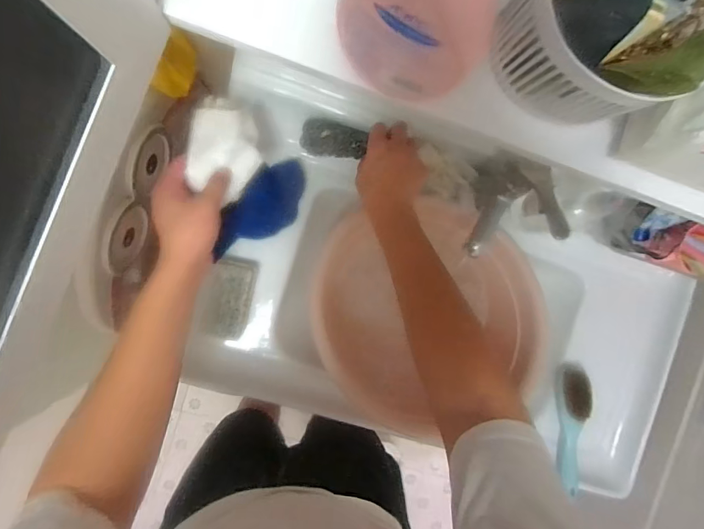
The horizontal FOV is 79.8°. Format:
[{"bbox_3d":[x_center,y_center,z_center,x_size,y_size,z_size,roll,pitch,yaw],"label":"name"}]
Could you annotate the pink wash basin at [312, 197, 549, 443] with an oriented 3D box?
[{"bbox_3d":[0.113,0.063,0.654,0.336,0.152,0.311,0,93,-7],"label":"pink wash basin"}]

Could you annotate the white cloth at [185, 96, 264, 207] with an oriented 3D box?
[{"bbox_3d":[-0.154,-0.136,0.499,0.086,0.035,0.100,18,97,-41],"label":"white cloth"}]

